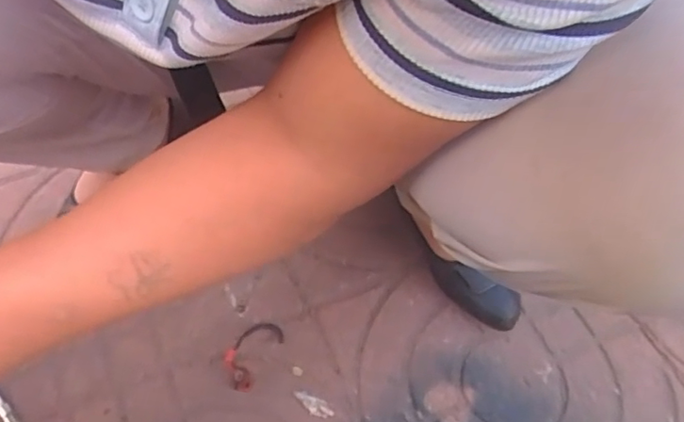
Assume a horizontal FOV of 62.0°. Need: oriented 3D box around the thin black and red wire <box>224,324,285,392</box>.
[{"bbox_3d":[-0.089,0.138,0.553,0.041,0.009,0.071,27,63,18],"label":"thin black and red wire"}]

